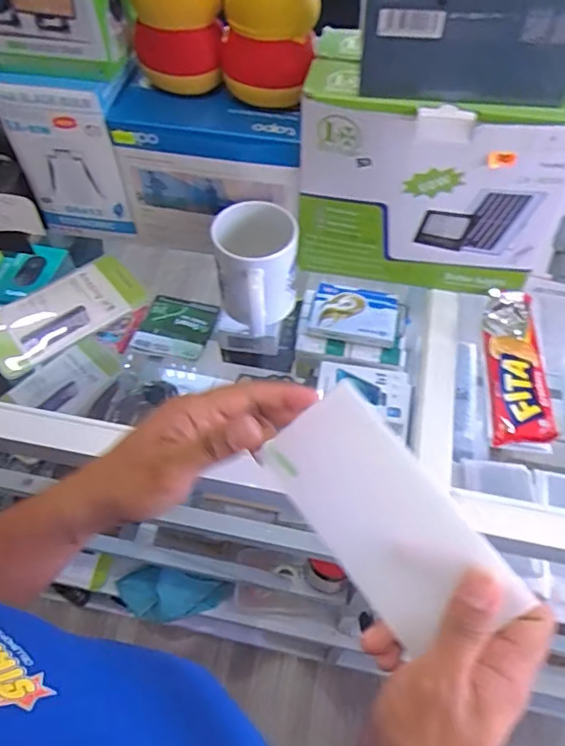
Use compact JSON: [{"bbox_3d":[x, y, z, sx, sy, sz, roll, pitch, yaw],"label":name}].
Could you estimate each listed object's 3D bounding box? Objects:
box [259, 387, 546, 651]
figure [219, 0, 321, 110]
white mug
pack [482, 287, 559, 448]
[{"bbox_3d":[0.059,0.085,0.324,0.077,0.008,0.151,-42,76,13],"label":"box"},{"bbox_3d":[-0.013,-0.303,0.469,0.082,0.121,0.071,1,55,1],"label":"figure"},{"bbox_3d":[-0.023,-0.100,0.547,0.080,0.095,0.097,-11,56,-8],"label":"white mug"},{"bbox_3d":[0.229,-0.007,0.544,0.056,0.032,0.181,8,56,6],"label":"pack"}]

